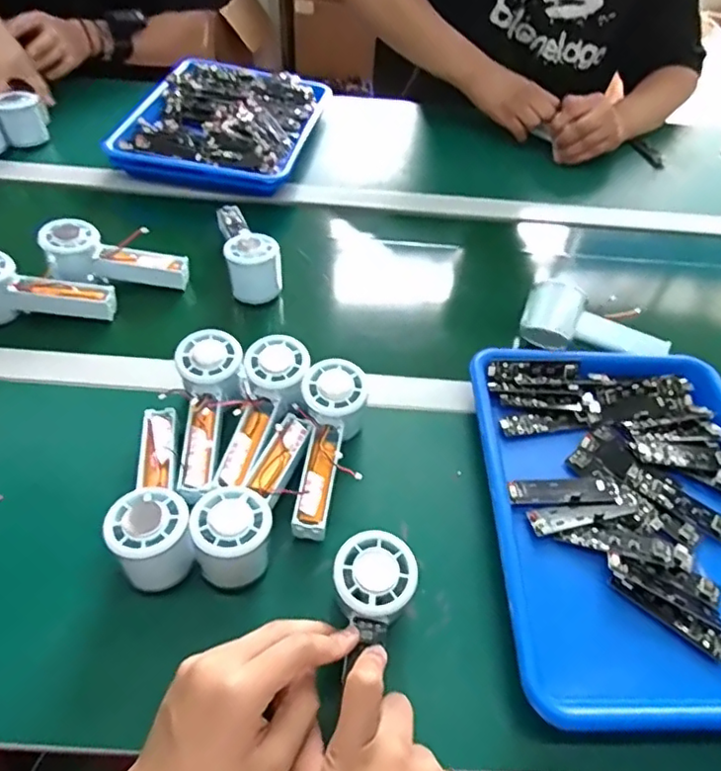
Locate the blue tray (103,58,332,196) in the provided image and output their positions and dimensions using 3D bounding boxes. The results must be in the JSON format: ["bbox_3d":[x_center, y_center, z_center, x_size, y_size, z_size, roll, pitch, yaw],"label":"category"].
[{"bbox_3d":[-0.194,-0.386,0.873,0.240,0.054,0.305,10,49,4],"label":"blue tray"}]

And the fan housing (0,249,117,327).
[{"bbox_3d":[-0.339,-0.095,0.620,0.148,0.062,0.046,8,47,-20],"label":"fan housing"}]

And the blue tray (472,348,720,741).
[{"bbox_3d":[0.238,0.106,0.500,0.258,0.034,0.337,2,49,-3],"label":"blue tray"}]

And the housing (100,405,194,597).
[{"bbox_3d":[-0.166,0.081,0.465,0.062,0.048,0.155,-13,51,-15],"label":"housing"}]

